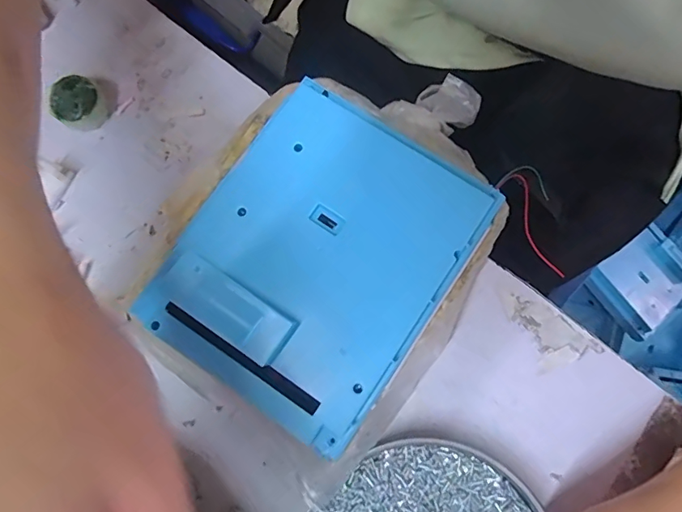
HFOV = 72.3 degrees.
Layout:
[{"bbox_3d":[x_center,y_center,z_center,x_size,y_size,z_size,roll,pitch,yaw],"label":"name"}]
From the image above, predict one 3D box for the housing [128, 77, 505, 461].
[{"bbox_3d":[-0.011,-0.002,0.230,0.121,0.020,0.153,34,80,7],"label":"housing"}]

